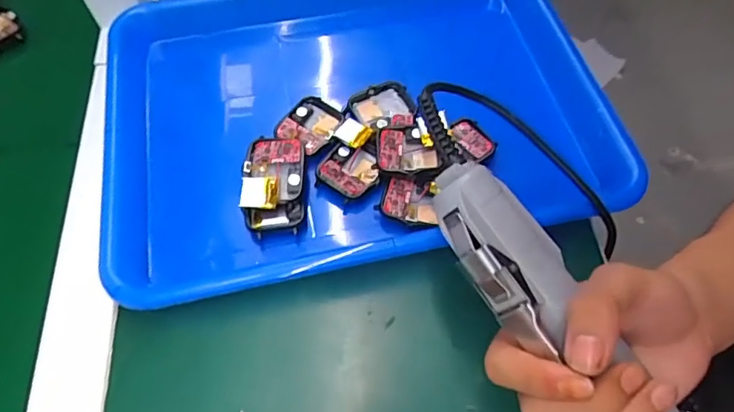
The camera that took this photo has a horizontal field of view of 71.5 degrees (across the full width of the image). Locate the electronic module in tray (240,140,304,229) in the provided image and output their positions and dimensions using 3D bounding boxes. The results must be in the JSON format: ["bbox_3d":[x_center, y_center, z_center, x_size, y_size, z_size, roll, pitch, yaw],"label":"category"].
[{"bbox_3d":[-0.058,-0.014,0.319,0.036,0.017,0.058,0,62,-1],"label":"electronic module in tray"}]

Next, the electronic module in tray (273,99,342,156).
[{"bbox_3d":[-0.038,-0.056,0.354,0.036,0.013,0.042,27,65,13],"label":"electronic module in tray"}]

